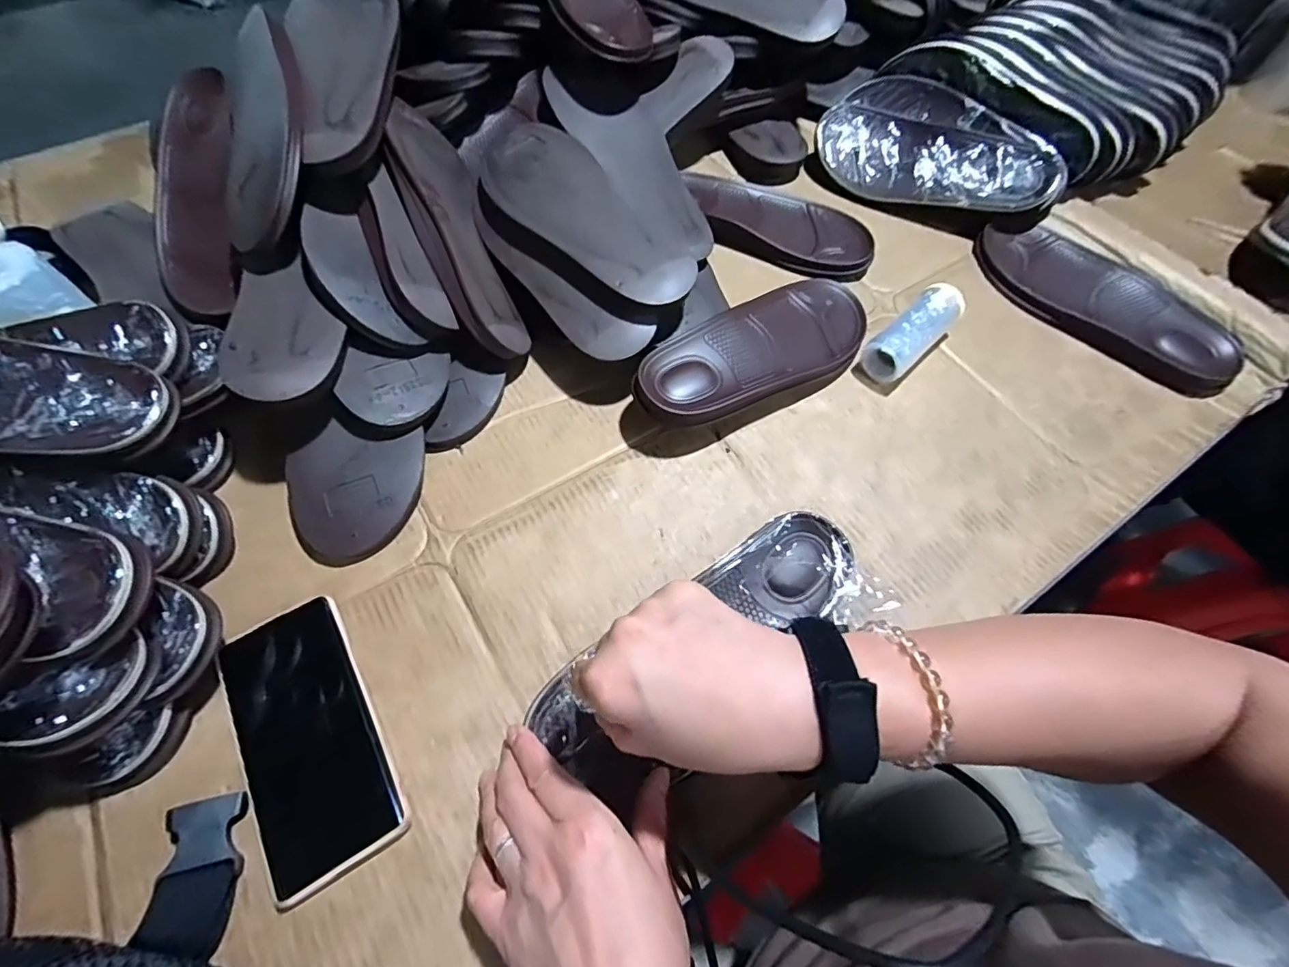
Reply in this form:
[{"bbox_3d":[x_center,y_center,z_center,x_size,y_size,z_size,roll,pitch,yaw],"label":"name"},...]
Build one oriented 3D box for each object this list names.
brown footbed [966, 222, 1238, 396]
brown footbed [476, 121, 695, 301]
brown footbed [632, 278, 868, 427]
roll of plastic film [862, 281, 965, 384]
[{"bbox_3d":[0.447,-0.182,0.536,0.105,0.030,0.248,-34,64,-18],"label":"brown footbed"},{"bbox_3d":[-0.060,-0.234,0.480,0.099,0.039,0.249,-34,66,-18],"label":"brown footbed"},{"bbox_3d":[0.102,-0.118,0.480,0.248,0.053,0.095,-33,64,-18],"label":"brown footbed"},{"bbox_3d":[0.244,-0.136,0.495,0.037,0.041,0.106,40,67,21],"label":"roll of plastic film"}]

